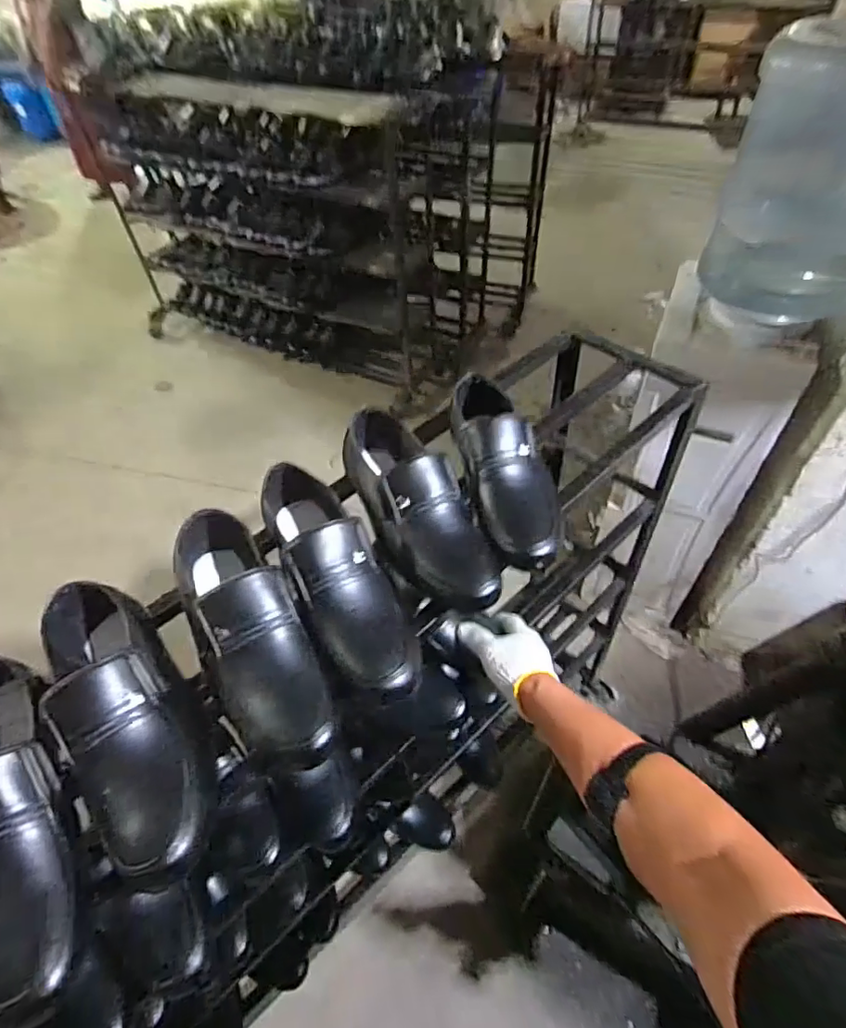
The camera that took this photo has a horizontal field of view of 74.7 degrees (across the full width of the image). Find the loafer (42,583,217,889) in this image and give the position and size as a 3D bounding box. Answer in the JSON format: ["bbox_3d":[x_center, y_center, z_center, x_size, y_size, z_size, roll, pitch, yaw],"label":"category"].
[{"bbox_3d":[-0.249,0.164,0.470,0.088,0.098,0.267,-28,55,-18],"label":"loafer"}]

